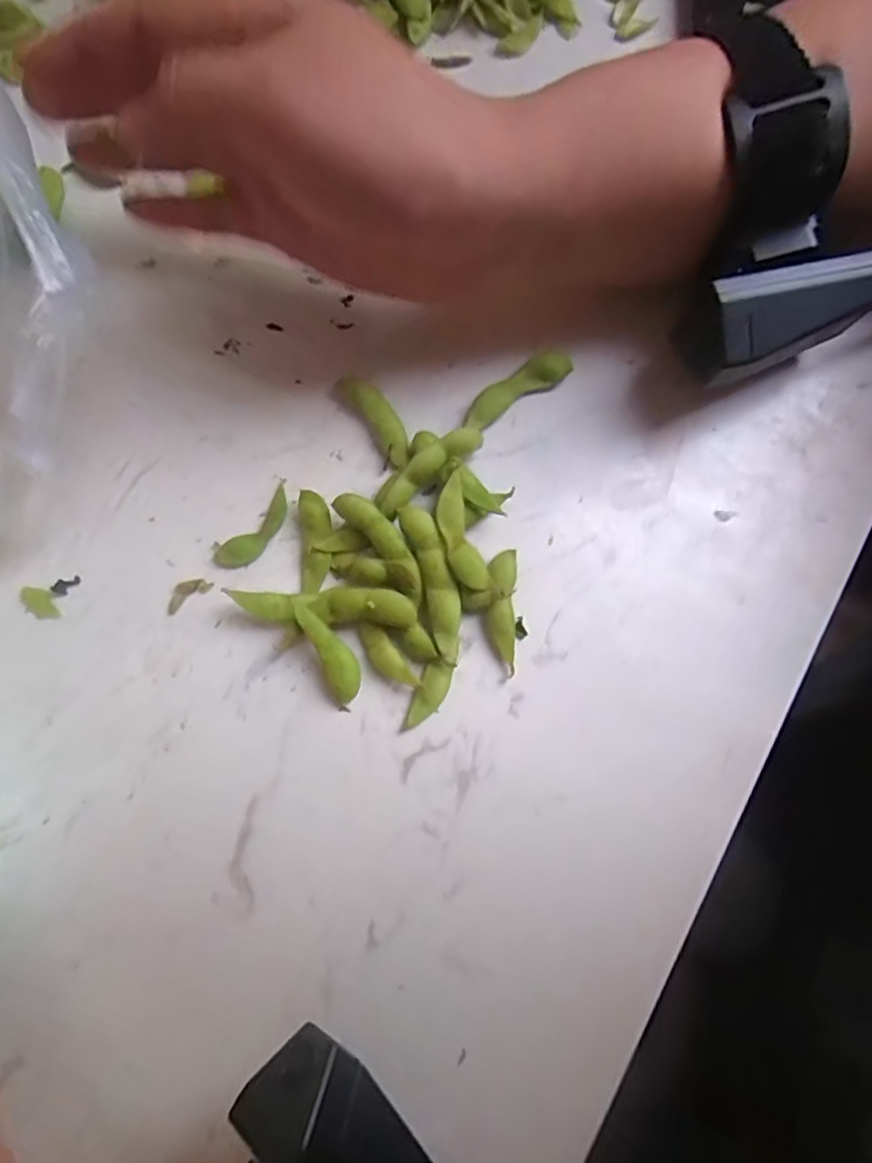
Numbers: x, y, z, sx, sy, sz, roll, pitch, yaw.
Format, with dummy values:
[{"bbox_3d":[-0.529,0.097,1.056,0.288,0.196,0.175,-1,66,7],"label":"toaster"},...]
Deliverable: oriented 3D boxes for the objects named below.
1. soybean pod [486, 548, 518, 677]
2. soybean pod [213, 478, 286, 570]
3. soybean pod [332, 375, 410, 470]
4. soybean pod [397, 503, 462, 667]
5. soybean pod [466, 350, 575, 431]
[{"bbox_3d":[0.025,0.011,0.231,0.011,0.012,0.047,3,80,0],"label":"soybean pod"},{"bbox_3d":[-0.071,-0.021,0.243,0.016,0.004,0.041,42,82,7],"label":"soybean pod"},{"bbox_3d":[-0.024,-0.067,0.249,0.014,0.006,0.045,-38,82,-7],"label":"soybean pod"},{"bbox_3d":[0.000,0.001,0.232,0.013,0.012,0.060,-17,80,-3],"label":"soybean pod"},{"bbox_3d":[0.032,-0.078,0.248,0.049,0.007,0.013,-34,82,-6],"label":"soybean pod"}]

